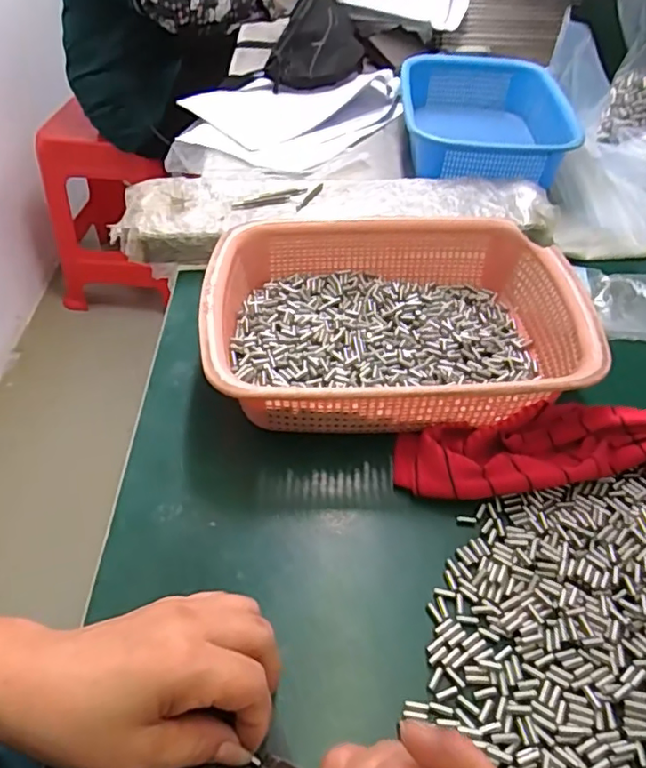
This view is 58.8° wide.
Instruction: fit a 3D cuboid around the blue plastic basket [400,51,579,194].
[{"bbox_3d":[0.220,-0.348,0.781,0.214,0.087,0.296,3,48,1],"label":"blue plastic basket"}]

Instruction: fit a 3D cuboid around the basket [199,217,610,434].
[{"bbox_3d":[0.058,-0.051,0.476,0.287,0.072,0.210,-2,48,0],"label":"basket"}]

